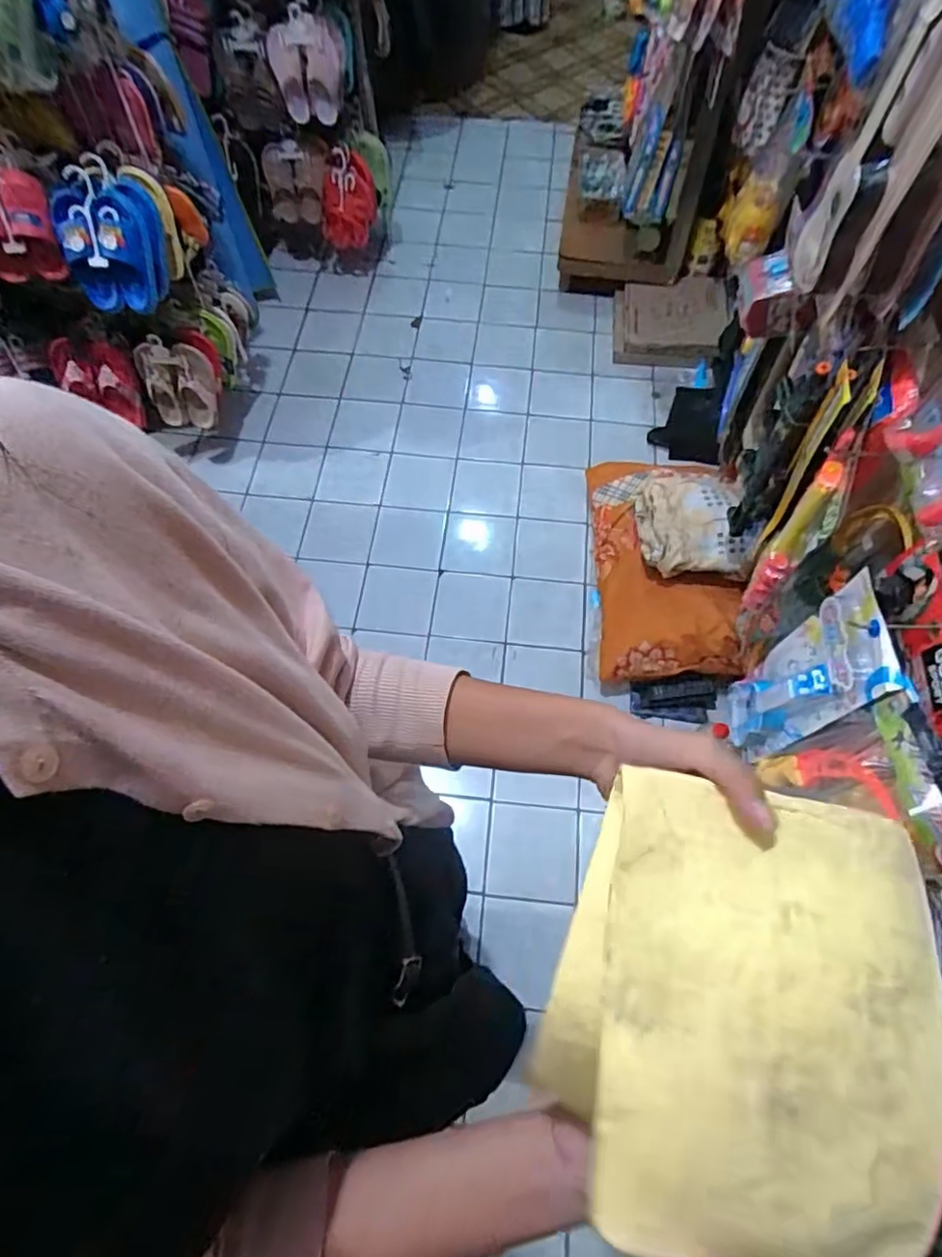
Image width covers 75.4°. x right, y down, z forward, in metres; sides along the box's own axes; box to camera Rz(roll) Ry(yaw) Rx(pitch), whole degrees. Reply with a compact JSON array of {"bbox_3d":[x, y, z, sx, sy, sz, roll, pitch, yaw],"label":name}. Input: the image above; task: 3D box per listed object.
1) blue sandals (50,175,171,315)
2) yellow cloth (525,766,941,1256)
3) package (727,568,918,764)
[{"bbox_3d":[-0.729,-0.779,1.256,0.188,0.123,0.229,-13,106,-13],"label":"blue sandals"},{"bbox_3d":[0.128,0.178,0.289,0.162,0.041,0.197,17,66,8],"label":"yellow cloth"},{"bbox_3d":[0.459,0.081,0.868,0.059,0.372,0.154,-6,65,-3],"label":"package"}]

